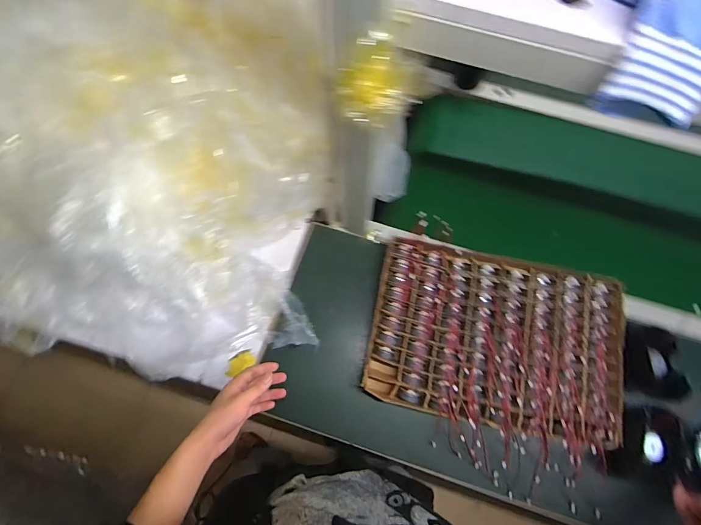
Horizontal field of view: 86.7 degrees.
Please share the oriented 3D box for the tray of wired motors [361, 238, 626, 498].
[{"bbox_3d":[0.264,0.175,0.705,0.457,0.061,0.428,12,72,3],"label":"tray of wired motors"}]

